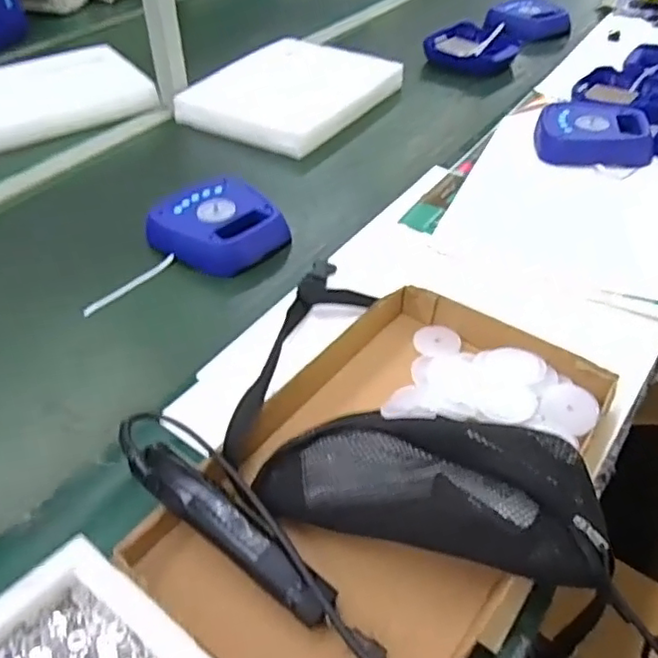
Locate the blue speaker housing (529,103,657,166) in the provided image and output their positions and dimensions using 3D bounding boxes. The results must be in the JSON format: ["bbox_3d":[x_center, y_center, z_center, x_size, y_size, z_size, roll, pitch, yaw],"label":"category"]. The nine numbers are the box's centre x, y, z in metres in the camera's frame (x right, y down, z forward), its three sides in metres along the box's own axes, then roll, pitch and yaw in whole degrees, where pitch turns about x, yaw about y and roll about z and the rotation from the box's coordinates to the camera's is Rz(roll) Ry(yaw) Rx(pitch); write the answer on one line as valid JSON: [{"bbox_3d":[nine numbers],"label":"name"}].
[{"bbox_3d":[0.427,-0.321,1.004,0.176,0.031,0.164,5,45,7],"label":"blue speaker housing"}]

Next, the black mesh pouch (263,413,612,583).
[{"bbox_3d":[0.080,0.117,0.510,0.273,0.076,0.121,12,46,13],"label":"black mesh pouch"}]

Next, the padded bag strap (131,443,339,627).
[{"bbox_3d":[-0.077,0.157,0.489,0.191,0.036,0.034,27,51,26],"label":"padded bag strap"}]

